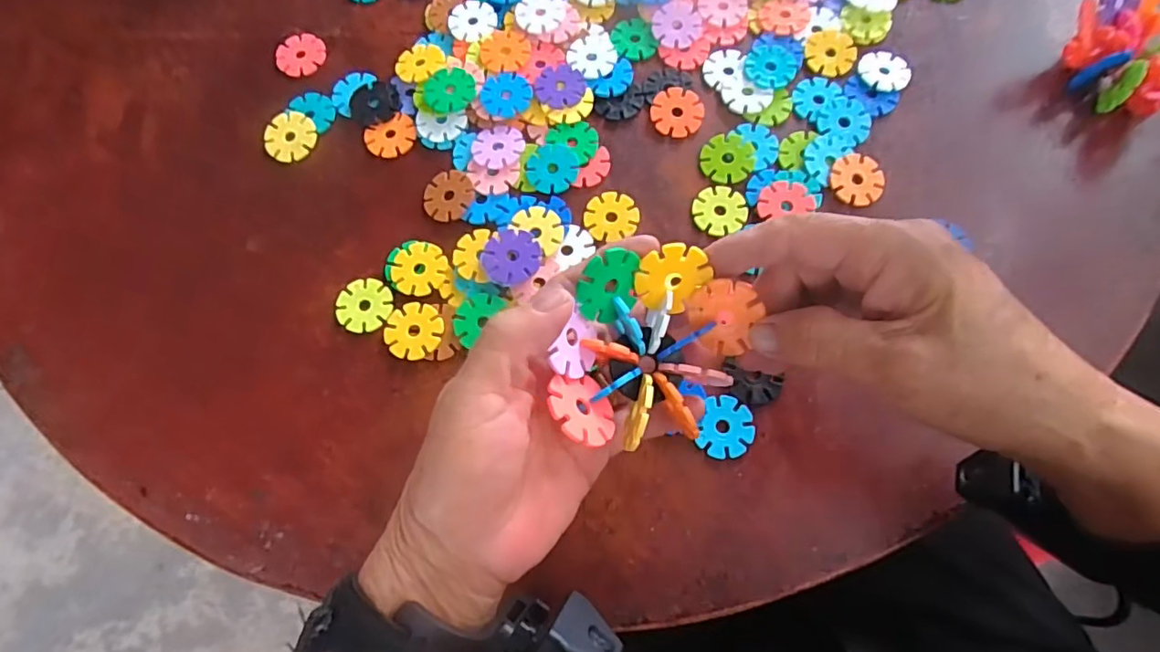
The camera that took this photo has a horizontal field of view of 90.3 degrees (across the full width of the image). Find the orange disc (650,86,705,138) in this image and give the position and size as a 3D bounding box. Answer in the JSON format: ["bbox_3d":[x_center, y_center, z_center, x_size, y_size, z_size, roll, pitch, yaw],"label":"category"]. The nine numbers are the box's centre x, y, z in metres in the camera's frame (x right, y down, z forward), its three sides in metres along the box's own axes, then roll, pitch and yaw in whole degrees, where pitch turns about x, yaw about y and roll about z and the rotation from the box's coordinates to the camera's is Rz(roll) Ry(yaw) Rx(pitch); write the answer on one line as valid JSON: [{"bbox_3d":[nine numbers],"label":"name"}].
[{"bbox_3d":[0.059,-0.131,0.353,0.031,0.004,0.031,-1,73,2],"label":"orange disc"}]

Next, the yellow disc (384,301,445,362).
[{"bbox_3d":[-0.092,0.002,0.317,0.031,0.004,0.033,-1,73,2],"label":"yellow disc"}]

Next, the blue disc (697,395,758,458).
[{"bbox_3d":[0.076,0.053,0.297,0.027,0.004,0.031,17,74,7],"label":"blue disc"}]

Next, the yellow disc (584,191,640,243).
[{"bbox_3d":[0.019,-0.064,0.335,0.030,0.004,0.030,-1,73,2],"label":"yellow disc"}]

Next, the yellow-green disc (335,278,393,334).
[{"bbox_3d":[-0.121,-0.012,0.323,0.030,0.004,0.030,-1,73,2],"label":"yellow-green disc"}]

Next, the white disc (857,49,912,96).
[{"bbox_3d":[0.191,-0.159,0.359,0.030,0.004,0.031,-1,73,2],"label":"white disc"}]

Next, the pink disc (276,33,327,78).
[{"bbox_3d":[-0.185,-0.181,0.383,0.031,0.004,0.031,-1,73,2],"label":"pink disc"}]

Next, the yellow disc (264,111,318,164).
[{"bbox_3d":[-0.181,-0.119,0.361,0.029,0.005,0.033,15,74,7],"label":"yellow disc"}]

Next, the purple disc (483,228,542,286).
[{"bbox_3d":[-0.038,-0.038,0.323,0.032,0.006,0.033,-1,73,2],"label":"purple disc"}]

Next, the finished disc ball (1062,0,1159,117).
[{"bbox_3d":[0.332,-0.161,0.341,0.069,0.043,0.082,-33,75,-8],"label":"finished disc ball"}]

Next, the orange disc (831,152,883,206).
[{"bbox_3d":[0.161,-0.085,0.333,0.030,0.004,0.031,-1,73,2],"label":"orange disc"}]

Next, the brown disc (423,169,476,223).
[{"bbox_3d":[-0.078,-0.077,0.341,0.030,0.004,0.032,-1,73,2],"label":"brown disc"}]

